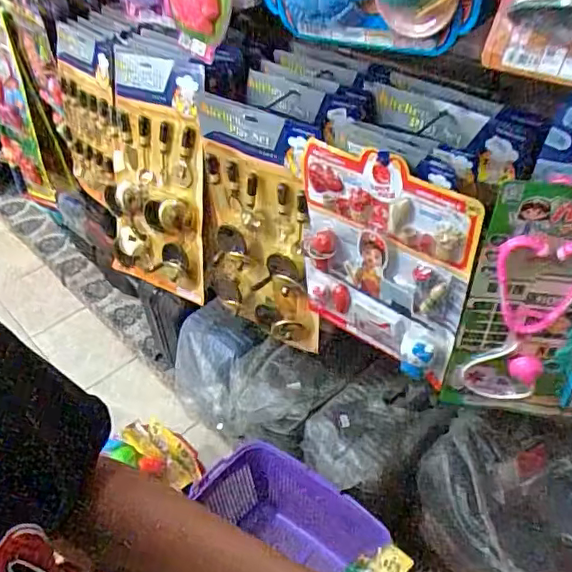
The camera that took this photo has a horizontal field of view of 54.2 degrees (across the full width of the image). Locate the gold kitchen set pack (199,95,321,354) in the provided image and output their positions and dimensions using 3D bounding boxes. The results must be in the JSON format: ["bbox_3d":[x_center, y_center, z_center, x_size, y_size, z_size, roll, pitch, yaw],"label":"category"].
[{"bbox_3d":[-0.059,-0.108,1.112,0.289,0.485,0.046,28,43,29],"label":"gold kitchen set pack"}]

